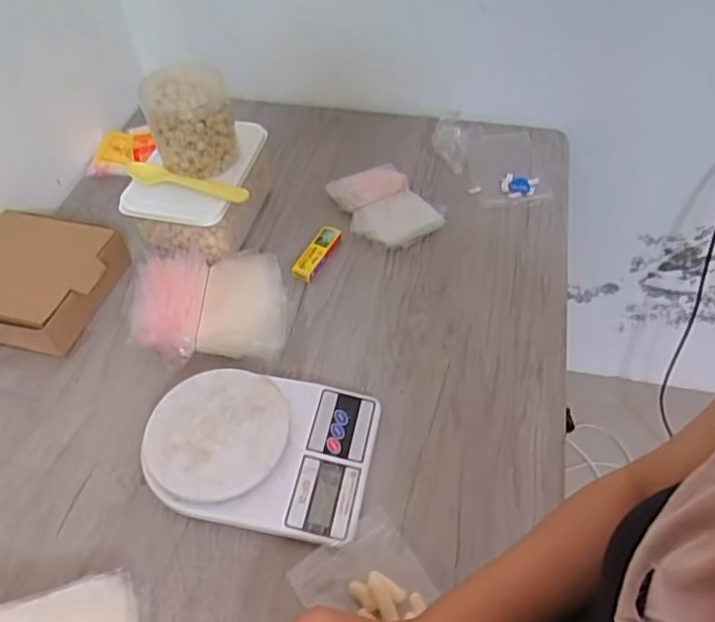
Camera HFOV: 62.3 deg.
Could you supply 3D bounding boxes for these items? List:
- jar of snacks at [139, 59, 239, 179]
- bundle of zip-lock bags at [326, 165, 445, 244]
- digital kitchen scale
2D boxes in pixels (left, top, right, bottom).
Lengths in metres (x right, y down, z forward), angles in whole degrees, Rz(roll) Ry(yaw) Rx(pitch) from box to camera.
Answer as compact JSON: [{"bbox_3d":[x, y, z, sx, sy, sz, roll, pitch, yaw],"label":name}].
[{"bbox_3d":[-0.196,-0.225,0.696,0.096,0.112,0.079,-18,52,-12],"label":"jar of snacks"},{"bbox_3d":[0.037,-0.140,0.790,0.115,0.032,0.137,-30,55,-20],"label":"bundle of zip-lock bags"},{"bbox_3d":[-0.093,0.130,0.569,0.212,0.039,0.155,7,52,9],"label":"digital kitchen scale"}]

